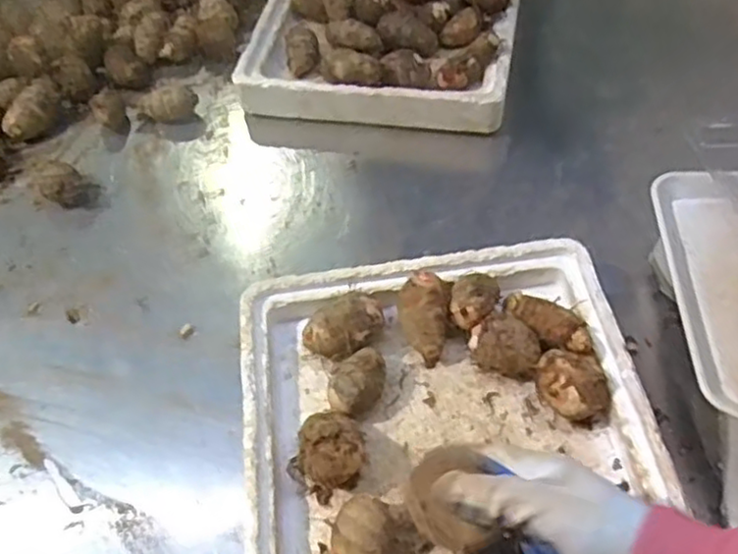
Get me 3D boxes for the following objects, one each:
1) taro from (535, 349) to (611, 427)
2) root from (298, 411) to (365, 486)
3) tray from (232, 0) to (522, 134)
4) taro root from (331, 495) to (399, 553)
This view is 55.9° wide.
[{"bbox_3d":[0.152,0.083,0.524,0.044,0.044,0.052,-16,54,-5],"label":"taro"},{"bbox_3d":[-0.026,0.127,0.503,0.045,0.050,0.051,-6,54,2],"label":"root"},{"bbox_3d":[0.037,-0.387,0.872,0.300,0.102,0.484,7,54,9],"label":"tray"},{"bbox_3d":[-0.003,0.178,0.471,0.042,0.039,0.047,0,54,6],"label":"taro root"}]

